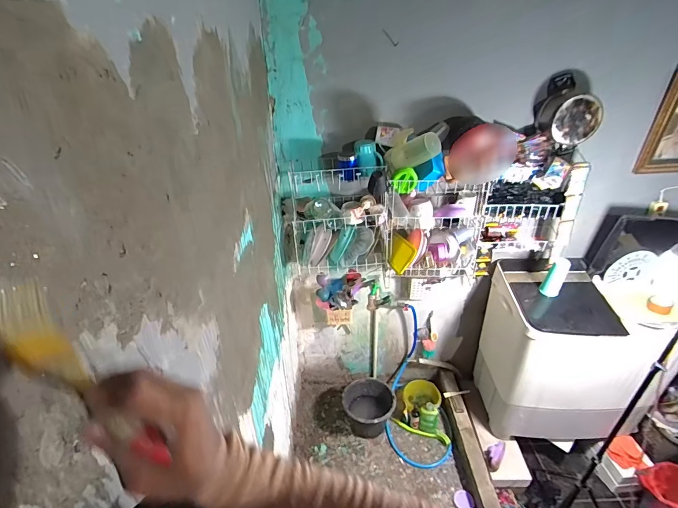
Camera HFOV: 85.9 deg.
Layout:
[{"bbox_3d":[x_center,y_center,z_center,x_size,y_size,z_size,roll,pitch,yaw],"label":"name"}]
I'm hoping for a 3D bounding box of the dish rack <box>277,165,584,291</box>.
[{"bbox_3d":[0.374,-0.149,1.665,1.244,0.527,0.267,-2,33,-1],"label":"dish rack"}]

